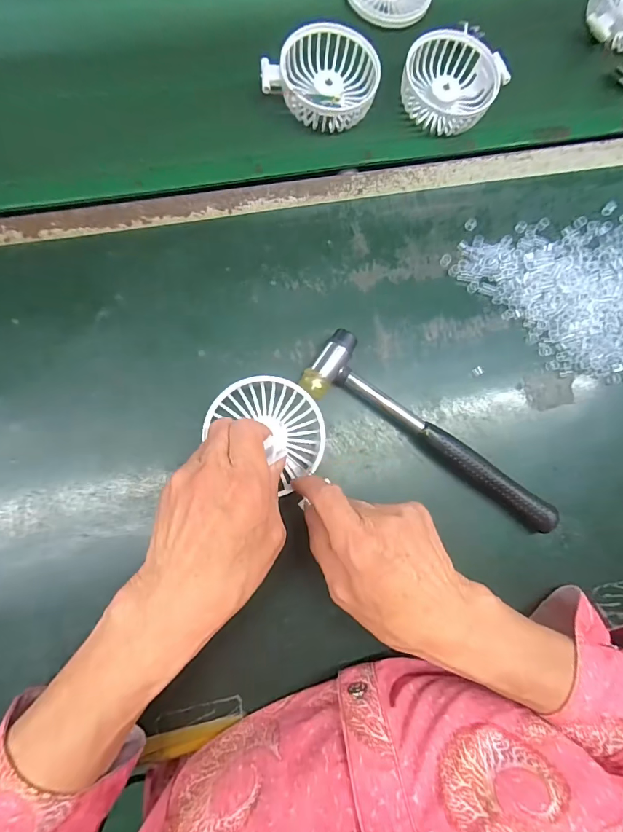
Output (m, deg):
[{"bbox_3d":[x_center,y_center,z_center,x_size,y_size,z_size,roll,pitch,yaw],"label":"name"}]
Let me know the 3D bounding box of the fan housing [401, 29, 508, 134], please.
[{"bbox_3d":[0.132,-0.316,0.395,0.090,0.033,0.083,1,82,-6],"label":"fan housing"}]

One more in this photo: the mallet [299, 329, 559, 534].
[{"bbox_3d":[0.105,0.012,0.342,0.233,0.023,0.057,31,80,-1],"label":"mallet"}]

